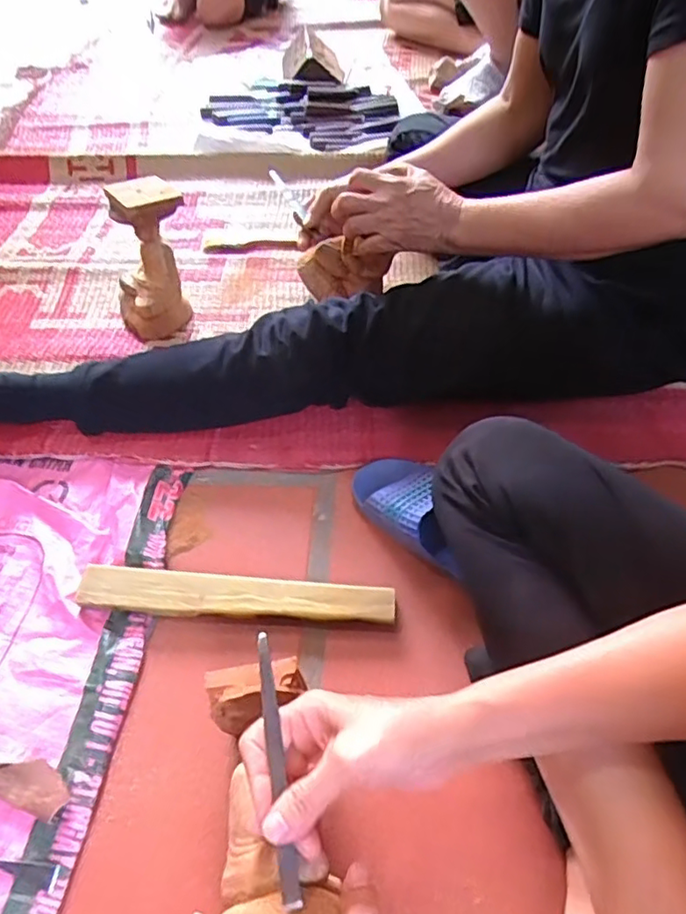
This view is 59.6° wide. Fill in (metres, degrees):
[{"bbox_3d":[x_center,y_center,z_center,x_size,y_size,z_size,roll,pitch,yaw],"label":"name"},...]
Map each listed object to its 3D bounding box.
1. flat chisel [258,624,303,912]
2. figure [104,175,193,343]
[{"bbox_3d":[-0.039,0.176,0.349,0.010,0.010,0.143,-8,65,-5],"label":"flat chisel"},{"bbox_3d":[-0.247,-0.249,0.769,0.108,0.177,0.097,-18,52,-13],"label":"figure"}]

